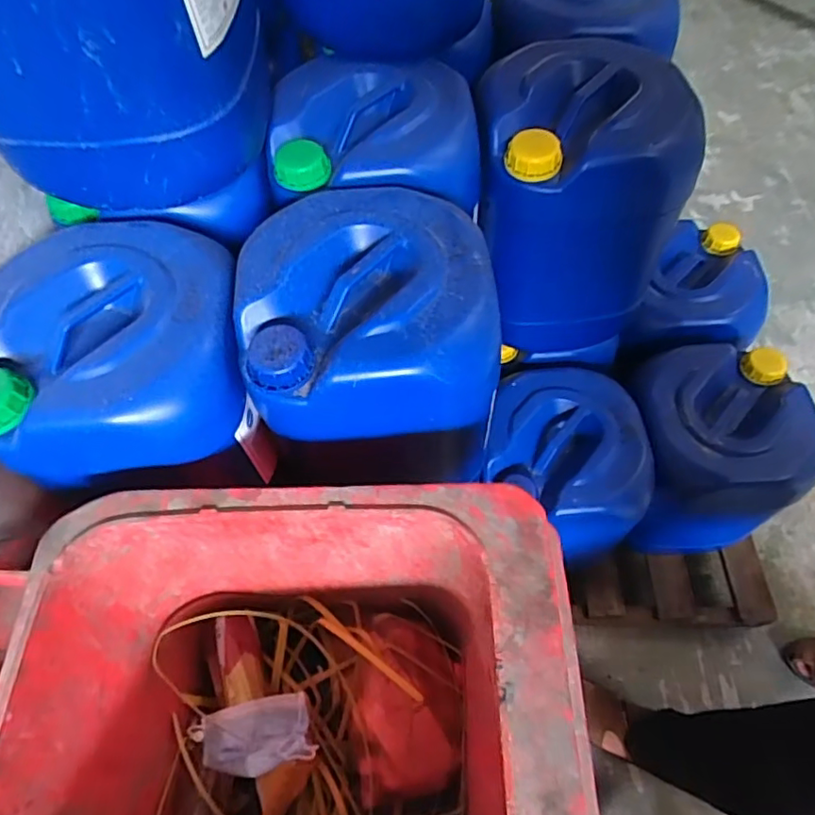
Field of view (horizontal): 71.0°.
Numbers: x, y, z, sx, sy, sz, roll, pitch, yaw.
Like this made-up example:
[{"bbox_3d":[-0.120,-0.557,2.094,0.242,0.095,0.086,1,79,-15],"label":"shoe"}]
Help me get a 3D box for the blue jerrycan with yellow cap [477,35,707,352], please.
[{"bbox_3d":[0.254,-0.322,0.915,0.279,0.361,0.311,3,61,4],"label":"blue jerrycan with yellow cap"}]

